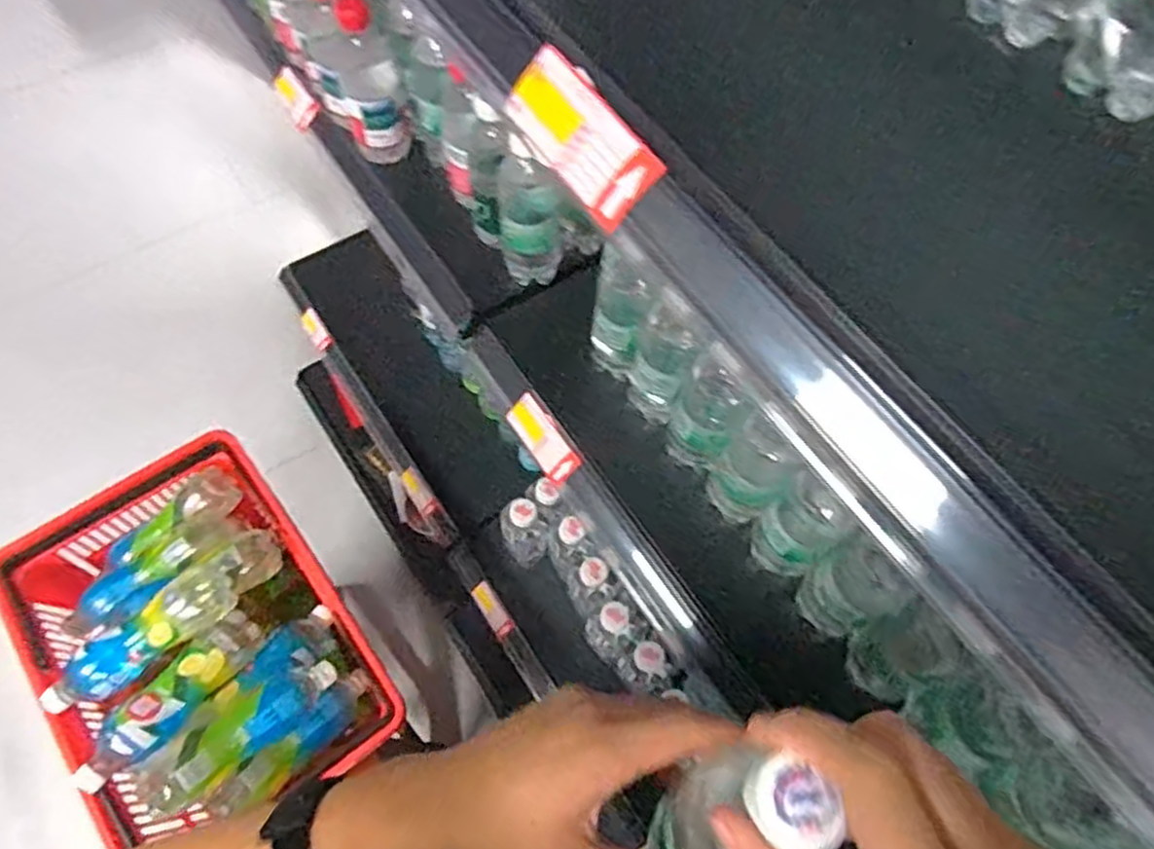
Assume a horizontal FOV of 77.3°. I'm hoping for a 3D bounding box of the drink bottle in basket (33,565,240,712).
[{"bbox_3d":[-0.505,0.257,0.843,0.227,0.085,0.067,-35,70,-19],"label":"drink bottle in basket"}]

